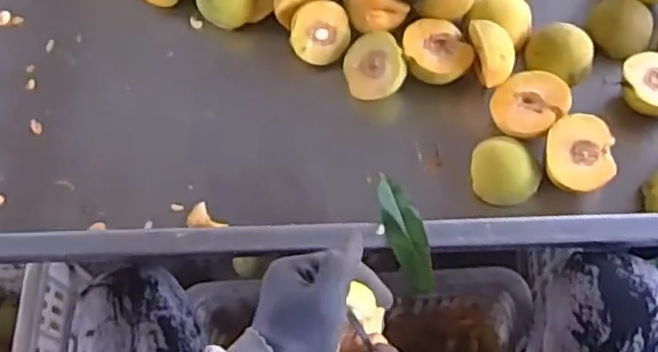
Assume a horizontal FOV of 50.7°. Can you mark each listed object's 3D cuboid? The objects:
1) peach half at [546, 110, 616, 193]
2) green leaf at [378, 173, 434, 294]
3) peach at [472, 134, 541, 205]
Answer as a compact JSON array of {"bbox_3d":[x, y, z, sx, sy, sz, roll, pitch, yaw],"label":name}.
[{"bbox_3d":[0.213,-0.015,0.598,0.058,0.044,0.067,0,66,2],"label":"peach half"},{"bbox_3d":[0.060,0.043,0.545,0.028,0.012,0.100,-14,67,-4],"label":"green leaf"},{"bbox_3d":[0.150,0.000,0.602,0.060,0.042,0.052,35,72,16],"label":"peach"}]

